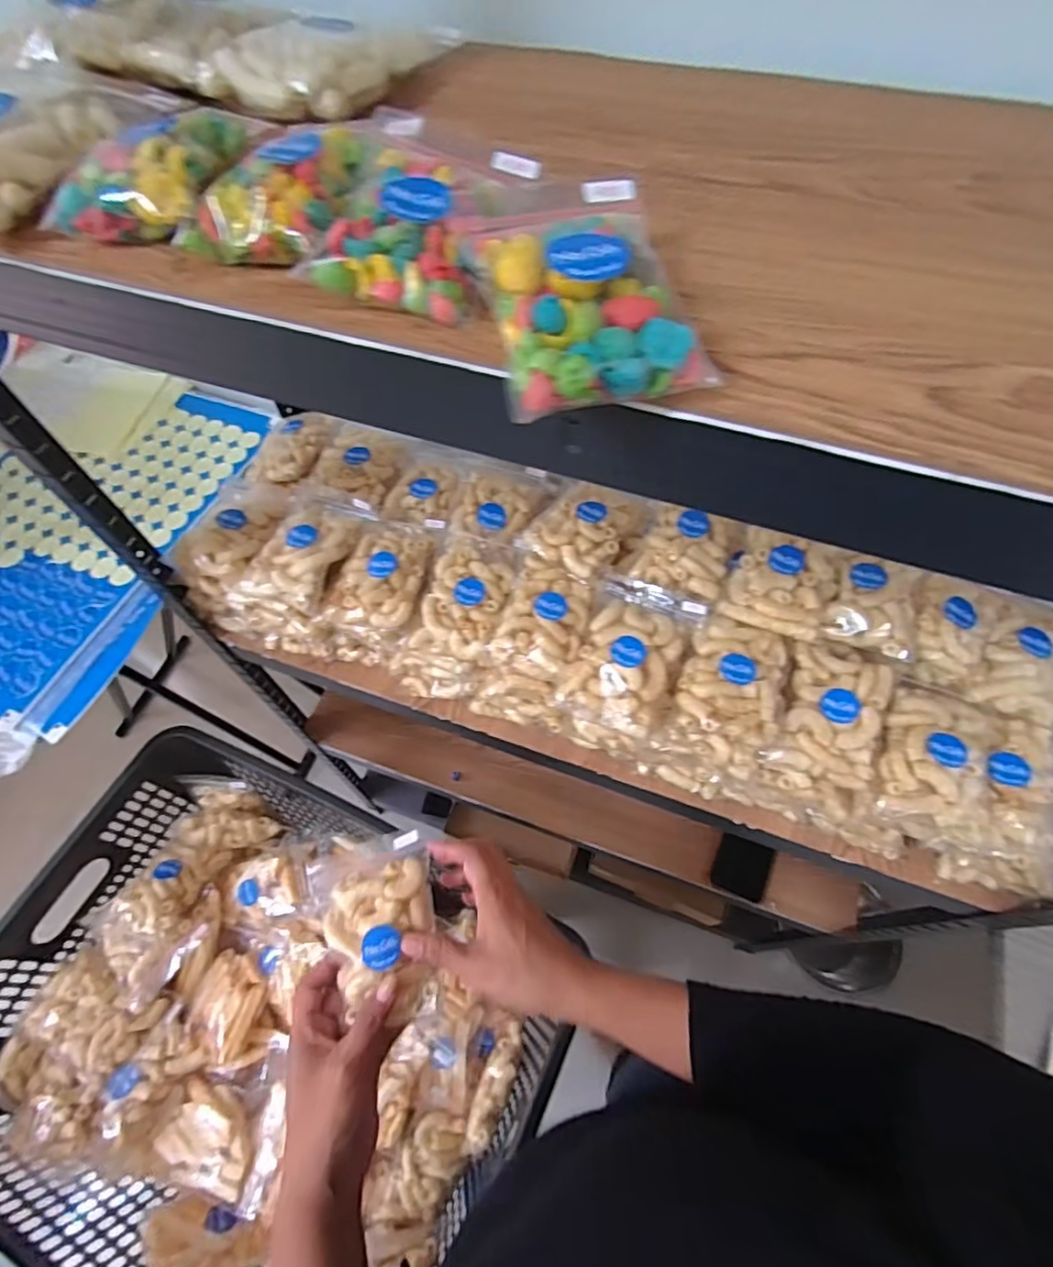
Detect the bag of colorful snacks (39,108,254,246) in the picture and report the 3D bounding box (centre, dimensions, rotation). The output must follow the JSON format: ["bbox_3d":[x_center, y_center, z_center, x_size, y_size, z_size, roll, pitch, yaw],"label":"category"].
[{"bbox_3d":[-0.174,-0.214,0.280,0.070,0.029,0.083,7,61,6],"label":"bag of colorful snacks"}]

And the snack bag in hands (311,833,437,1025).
[{"bbox_3d":[-0.114,0.230,0.468,0.091,0.033,0.128,-15,62,-7],"label":"snack bag in hands"}]

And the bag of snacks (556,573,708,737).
[{"bbox_3d":[0.089,0.020,0.536,0.096,0.050,0.144,24,64,14],"label":"bag of snacks"}]

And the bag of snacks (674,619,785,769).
[{"bbox_3d":[0.174,0.046,0.516,0.086,0.047,0.118,15,62,10],"label":"bag of snacks"}]

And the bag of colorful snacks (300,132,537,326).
[{"bbox_3d":[-0.045,-0.177,0.256,0.072,0.024,0.099,10,62,7],"label":"bag of colorful snacks"}]

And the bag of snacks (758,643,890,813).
[{"bbox_3d":[0.259,0.073,0.521,0.111,0.055,0.124,16,63,10],"label":"bag of snacks"}]

